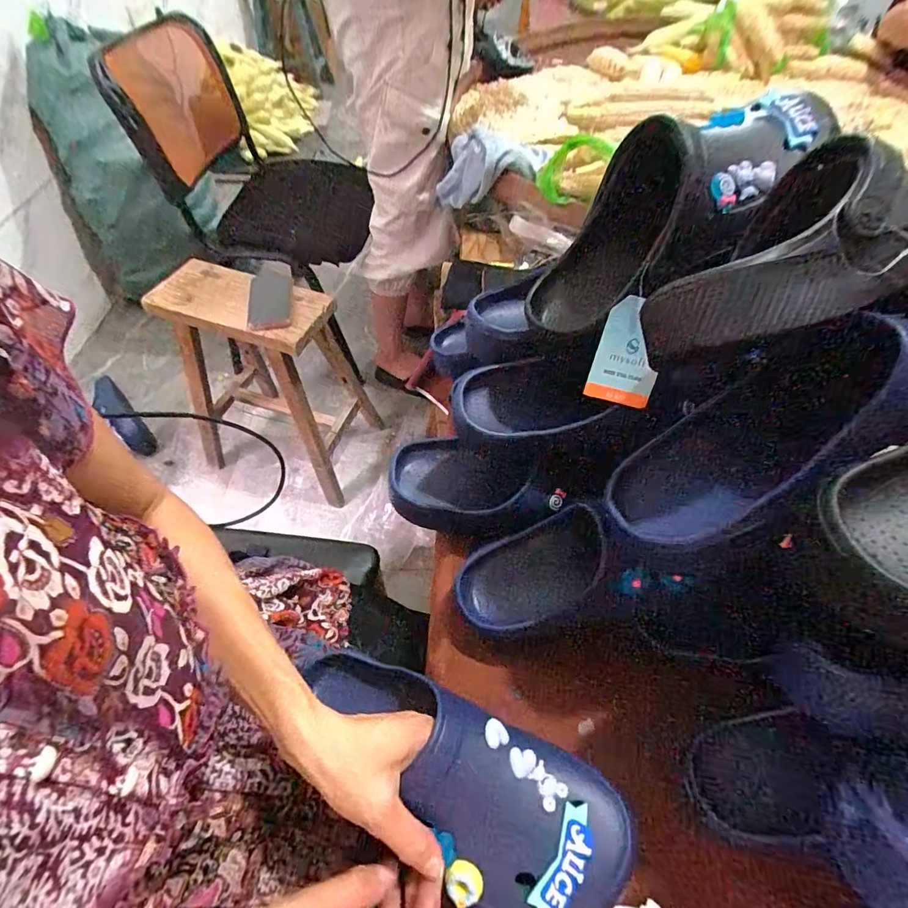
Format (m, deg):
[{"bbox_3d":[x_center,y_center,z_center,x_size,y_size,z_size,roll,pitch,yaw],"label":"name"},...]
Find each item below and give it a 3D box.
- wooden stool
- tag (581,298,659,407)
[{"bbox_3d":[-0.440,-0.177,1.111,0.383,0.461,0.299,13,55,8],"label":"wooden stool"},{"bbox_3d":[0.136,-0.077,0.357,0.050,0.078,0.006,12,19,-5],"label":"tag"}]

